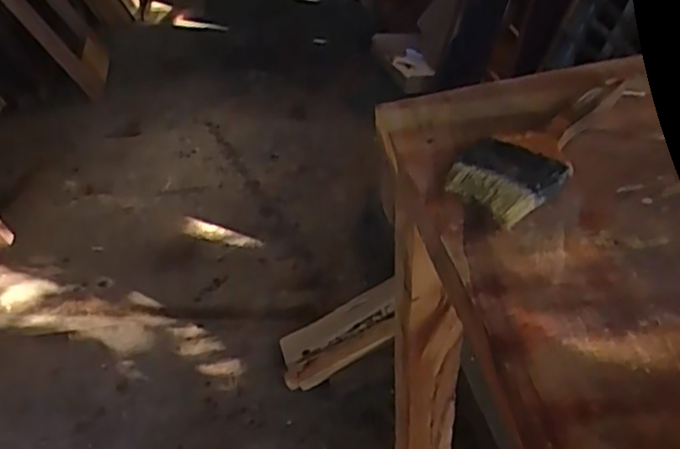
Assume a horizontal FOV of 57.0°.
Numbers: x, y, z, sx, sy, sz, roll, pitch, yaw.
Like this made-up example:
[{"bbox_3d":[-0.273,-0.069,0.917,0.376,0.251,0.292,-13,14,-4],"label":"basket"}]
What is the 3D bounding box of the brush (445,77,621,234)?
[{"bbox_3d":[0.129,-0.050,0.380,0.158,0.017,0.057,-32,46,-29],"label":"brush"}]

